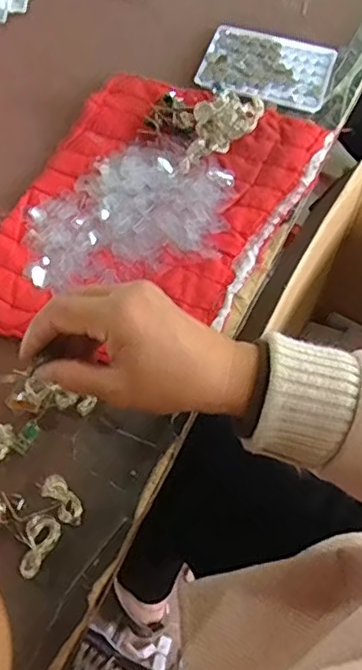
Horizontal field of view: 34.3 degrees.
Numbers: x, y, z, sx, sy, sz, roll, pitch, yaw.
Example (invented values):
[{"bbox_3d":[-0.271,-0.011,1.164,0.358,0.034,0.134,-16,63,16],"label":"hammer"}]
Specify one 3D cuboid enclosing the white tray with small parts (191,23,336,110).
[{"bbox_3d":[0.089,-0.278,0.606,0.130,0.012,0.099,14,63,7],"label":"white tray with small parts"}]

